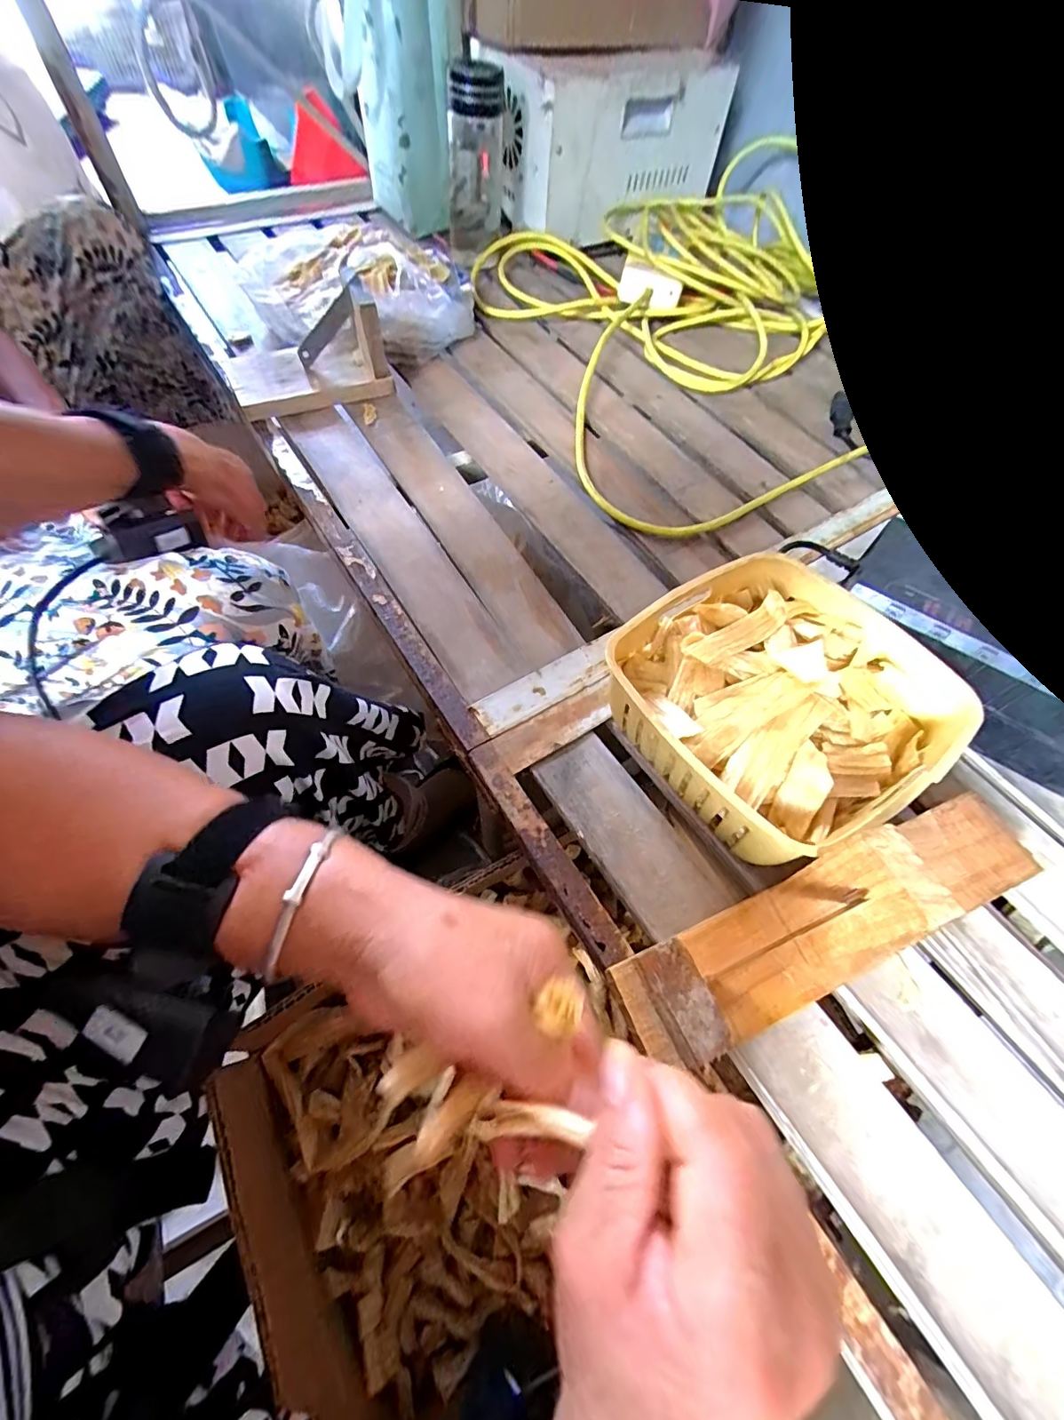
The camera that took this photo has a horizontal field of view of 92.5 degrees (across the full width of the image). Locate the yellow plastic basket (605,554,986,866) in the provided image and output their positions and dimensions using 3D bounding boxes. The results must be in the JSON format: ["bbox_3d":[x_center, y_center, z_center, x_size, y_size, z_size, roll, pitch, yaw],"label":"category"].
[{"bbox_3d":[0.164,-0.005,0.355,0.188,0.082,0.184,-34,70,-20],"label":"yellow plastic basket"}]

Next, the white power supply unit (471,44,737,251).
[{"bbox_3d":[0.107,-0.801,0.727,0.328,0.163,0.136,-27,65,-17],"label":"white power supply unit"}]

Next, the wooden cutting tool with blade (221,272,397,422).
[{"bbox_3d":[-0.238,-0.371,0.524,0.164,0.087,0.092,-15,64,-12],"label":"wooden cutting tool with blade"}]

